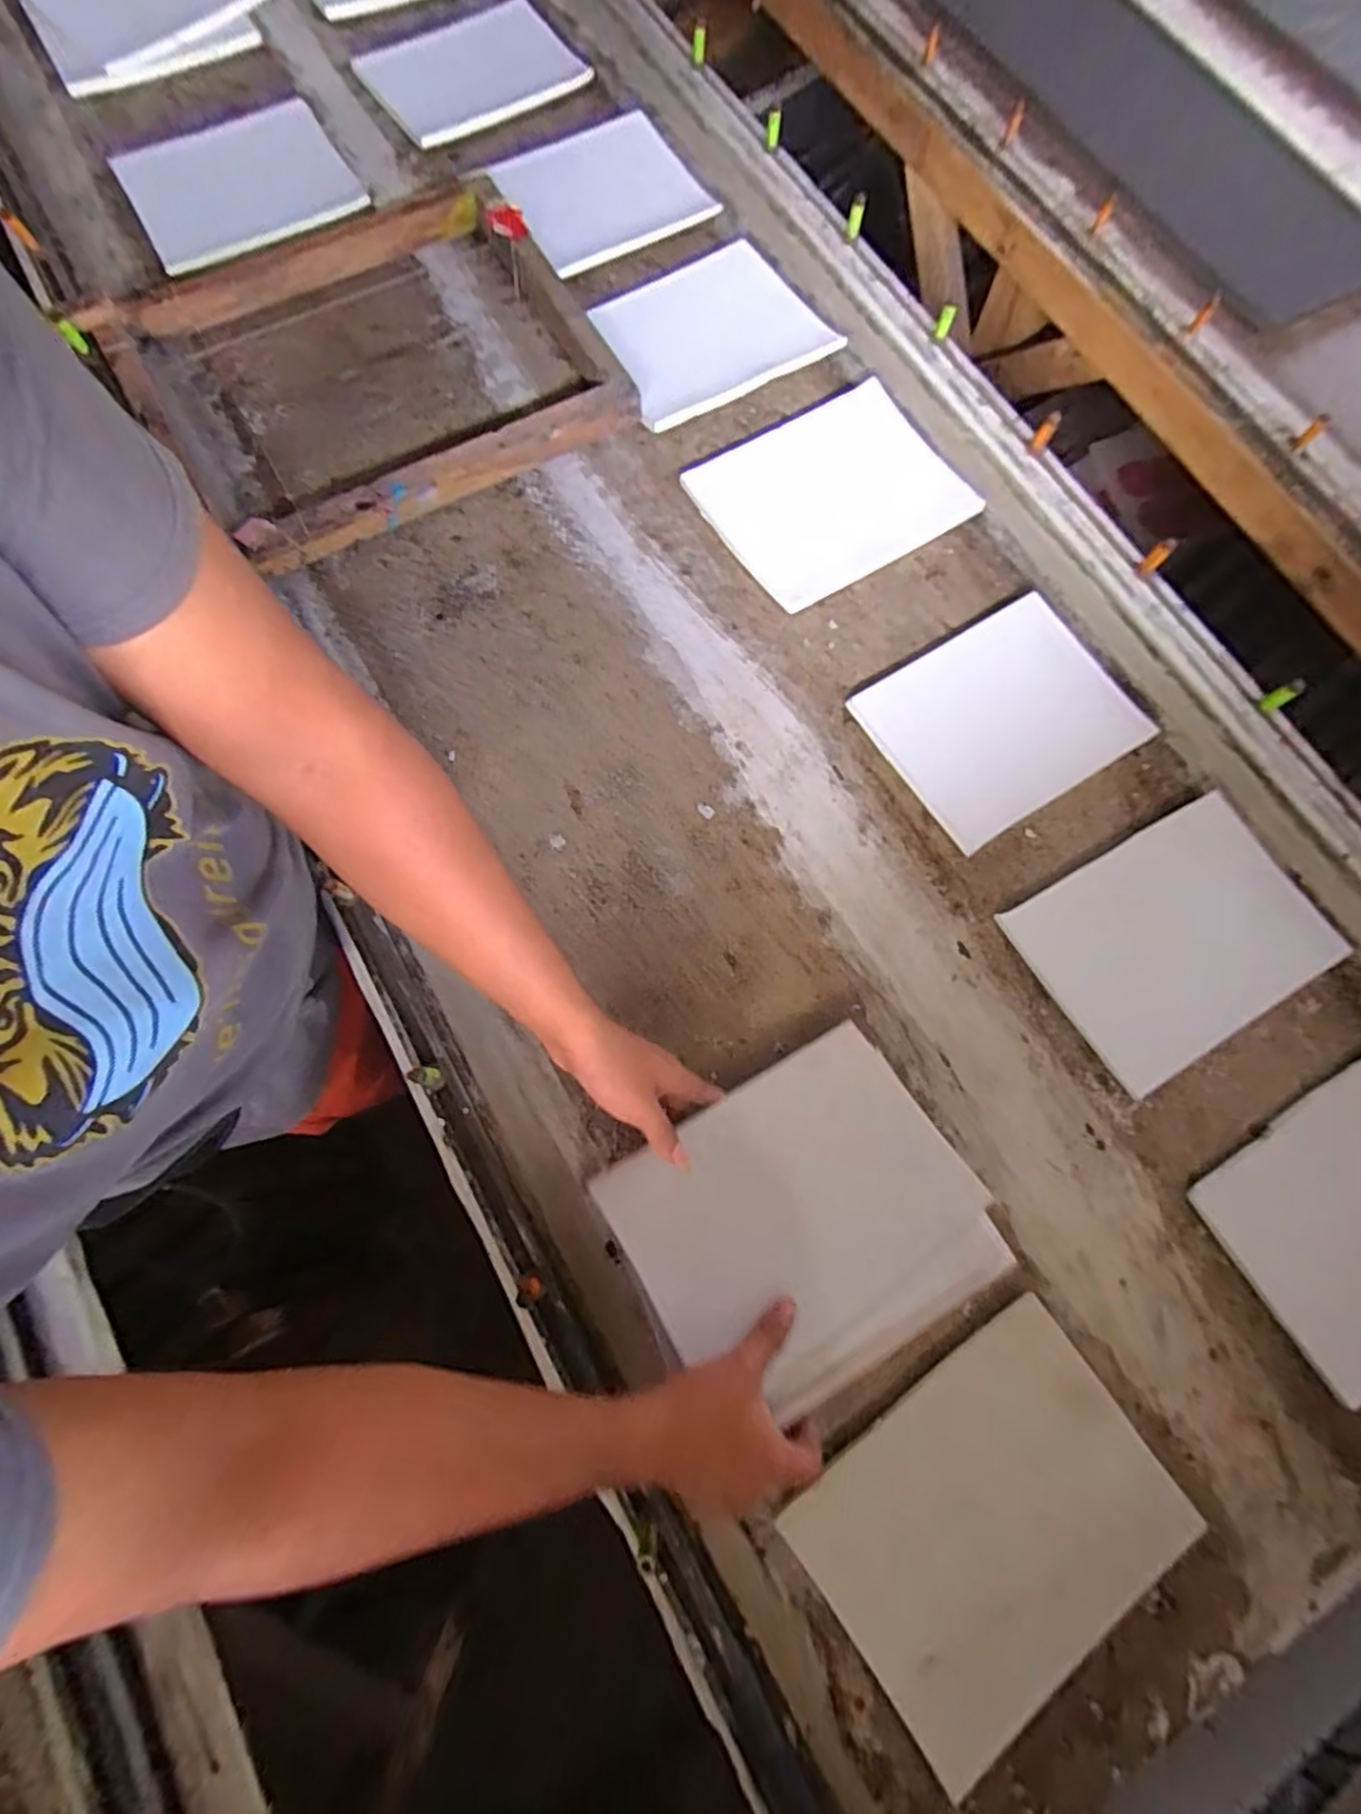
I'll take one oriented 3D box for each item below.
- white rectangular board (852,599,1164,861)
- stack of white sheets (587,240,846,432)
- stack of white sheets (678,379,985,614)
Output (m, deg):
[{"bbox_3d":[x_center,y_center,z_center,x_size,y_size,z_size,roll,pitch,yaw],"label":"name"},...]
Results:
[{"bbox_3d":[0.342,-0.203,0.725,0.250,0.018,0.203,-31,79,-9],"label":"white rectangular board"},{"bbox_3d":[0.037,-0.725,0.849,0.258,0.013,0.204,-27,78,-8],"label":"stack of white sheets"},{"bbox_3d":[0.175,-0.486,0.794,0.279,0.015,0.218,-30,79,-8],"label":"stack of white sheets"}]

